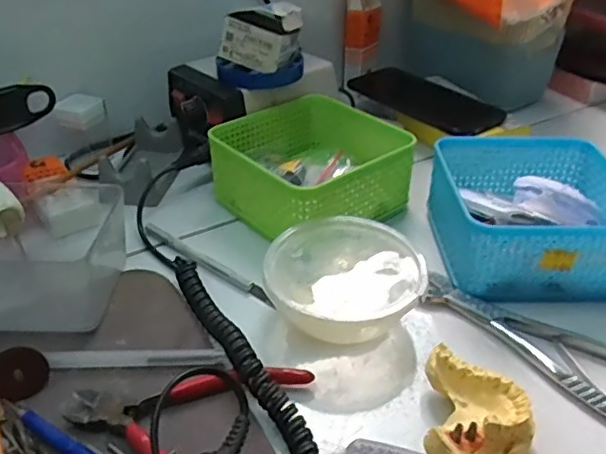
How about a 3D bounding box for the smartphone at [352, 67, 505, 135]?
[{"bbox_3d":[0.121,-0.136,0.630,0.080,0.015,0.181,-24,42,-31],"label":"smartphone"}]

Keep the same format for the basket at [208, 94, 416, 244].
[{"bbox_3d":[0.008,-0.052,0.503,0.133,0.059,0.132,-26,43,-33],"label":"basket"}]

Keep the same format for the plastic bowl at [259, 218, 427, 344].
[{"bbox_3d":[0.025,0.036,0.401,0.100,0.039,0.098,1,35,0],"label":"plastic bowl"}]

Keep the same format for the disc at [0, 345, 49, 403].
[{"bbox_3d":[-0.161,0.083,0.338,0.030,0.030,0.004,-27,14,-36],"label":"disc"}]

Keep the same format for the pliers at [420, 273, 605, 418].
[{"bbox_3d":[0.157,0.076,0.380,0.183,0.011,0.056,30,44,35],"label":"pliers"}]

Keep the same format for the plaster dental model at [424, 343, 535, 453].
[{"bbox_3d":[0.092,0.101,0.319,0.052,0.028,0.072,6,35,8],"label":"plaster dental model"}]

